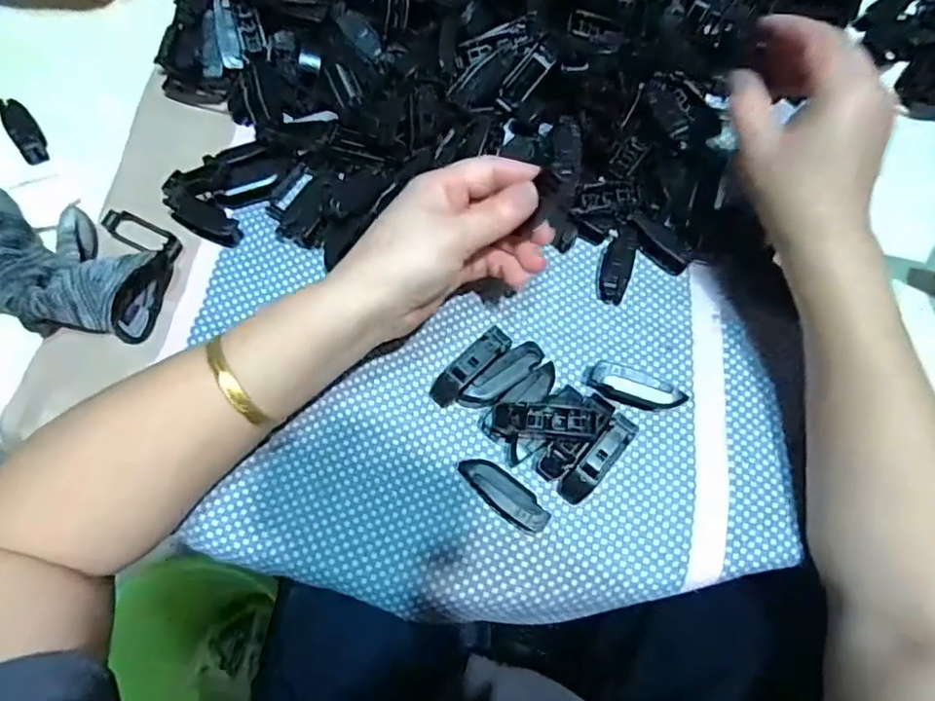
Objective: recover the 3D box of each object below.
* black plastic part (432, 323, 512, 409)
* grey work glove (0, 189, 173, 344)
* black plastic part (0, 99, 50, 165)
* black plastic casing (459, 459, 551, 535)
[{"bbox_3d":[0.002,0.010,0.345,0.054,0.015,0.017,-41,75,-13],"label":"black plastic part"},{"bbox_3d":[-0.251,-0.054,0.336,0.147,0.040,0.077,17,71,6],"label":"grey work glove"},{"bbox_3d":[-0.302,-0.149,0.398,0.015,0.022,0.048,-32,74,-11],"label":"black plastic part"},{"bbox_3d":[0.020,0.079,0.320,0.053,0.015,0.019,39,75,12],"label":"black plastic casing"}]

